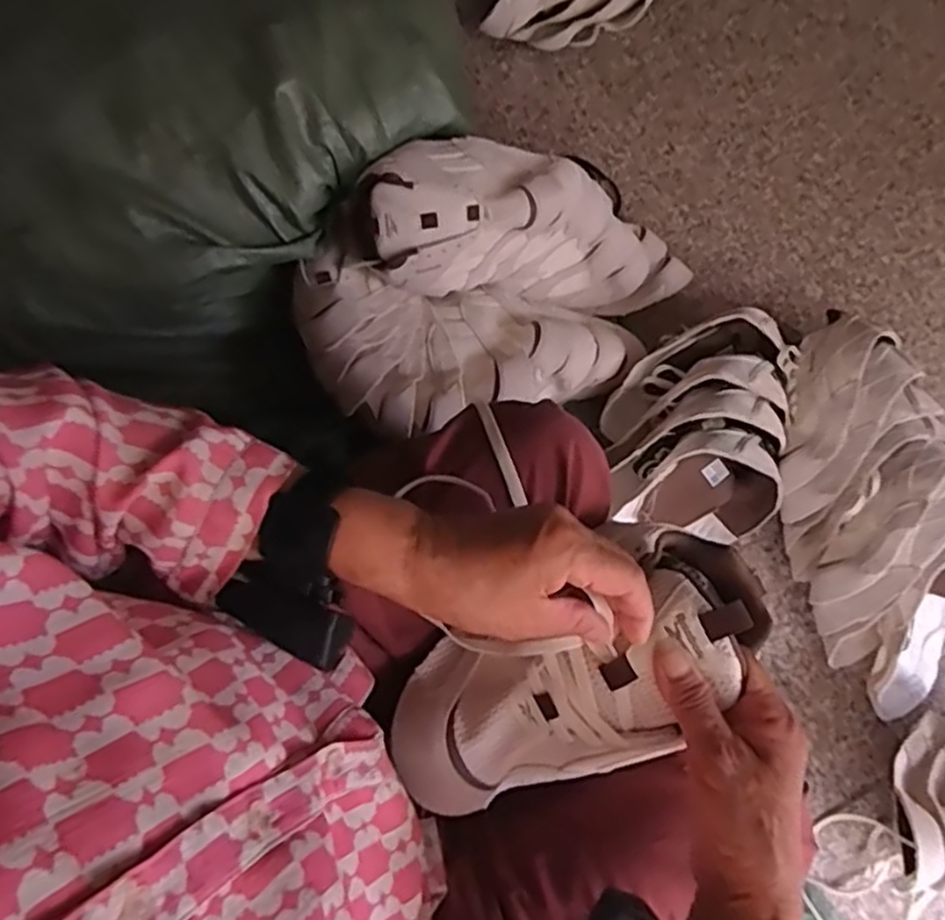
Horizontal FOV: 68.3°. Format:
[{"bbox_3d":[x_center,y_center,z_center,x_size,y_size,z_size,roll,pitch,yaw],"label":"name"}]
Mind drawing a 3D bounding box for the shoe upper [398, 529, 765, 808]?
[{"bbox_3d":[0.064,0.131,0.412,0.223,0.072,0.119,-32,78,8],"label":"shoe upper"}]

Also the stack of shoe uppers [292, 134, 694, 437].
[{"bbox_3d":[0.039,-0.210,0.807,0.463,0.230,0.263,-13,76,-3],"label":"stack of shoe uppers"}]

